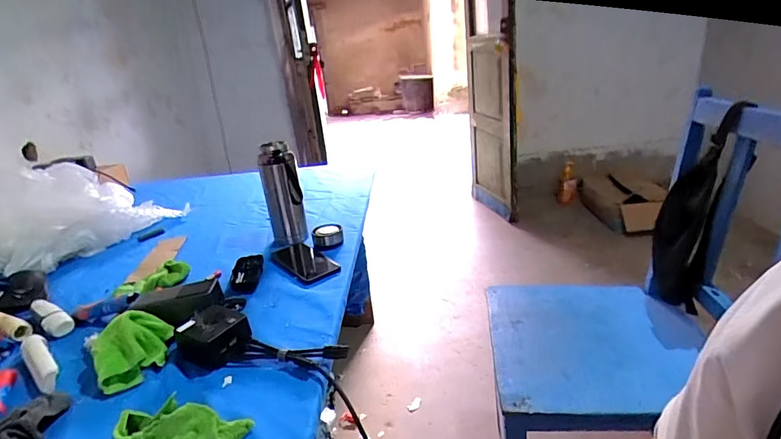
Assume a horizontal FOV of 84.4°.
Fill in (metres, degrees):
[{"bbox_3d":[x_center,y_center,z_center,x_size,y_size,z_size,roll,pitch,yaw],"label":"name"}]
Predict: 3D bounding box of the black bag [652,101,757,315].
[{"bbox_3d":[0.566,-0.027,0.818,0.084,0.365,0.134,5,25,27],"label":"black bag"}]

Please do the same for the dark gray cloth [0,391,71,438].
[{"bbox_3d":[-0.437,0.239,0.512,0.089,0.030,0.091,16,29,40],"label":"dark gray cloth"}]

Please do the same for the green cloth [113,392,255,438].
[{"bbox_3d":[-0.237,0.232,0.482,0.159,0.038,0.059,-5,23,1],"label":"green cloth"}]

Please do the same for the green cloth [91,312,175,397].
[{"bbox_3d":[-0.362,0.181,0.604,0.088,0.031,0.113,16,43,-22],"label":"green cloth"}]

